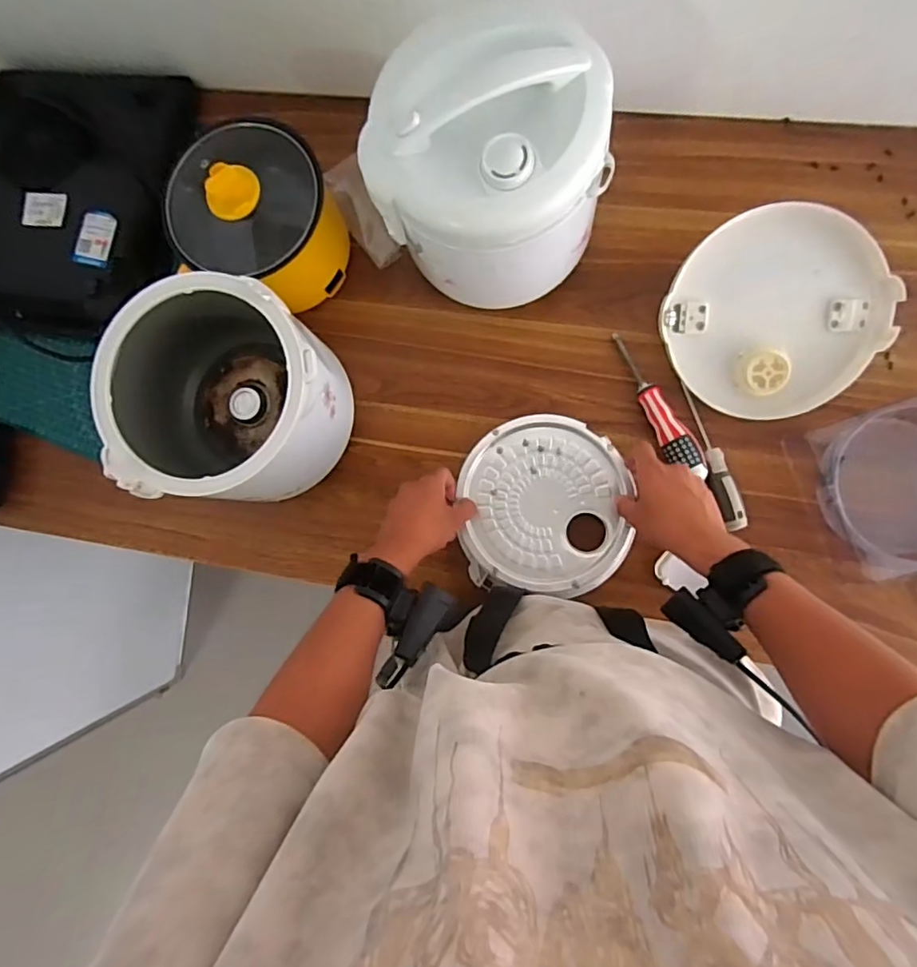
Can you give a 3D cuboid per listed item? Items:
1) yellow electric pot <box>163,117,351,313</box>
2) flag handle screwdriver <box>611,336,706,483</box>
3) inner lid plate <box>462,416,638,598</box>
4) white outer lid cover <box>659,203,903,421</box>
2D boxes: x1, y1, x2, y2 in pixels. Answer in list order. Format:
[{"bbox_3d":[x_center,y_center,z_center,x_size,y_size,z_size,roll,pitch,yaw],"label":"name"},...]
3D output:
[{"bbox_3d":[-0.222,-0.291,0.616,0.164,0.141,0.180,-1,85,8],"label":"yellow electric pot"},{"bbox_3d":[0.208,-0.083,0.604,0.038,0.028,0.176,-32,82,4],"label":"flag handle screwdriver"},{"bbox_3d":[0.094,0.023,0.612,0.172,0.037,0.185,-1,85,8],"label":"inner lid plate"},{"bbox_3d":[0.321,-0.171,0.574,0.201,0.038,0.195,40,115,-7],"label":"white outer lid cover"}]

